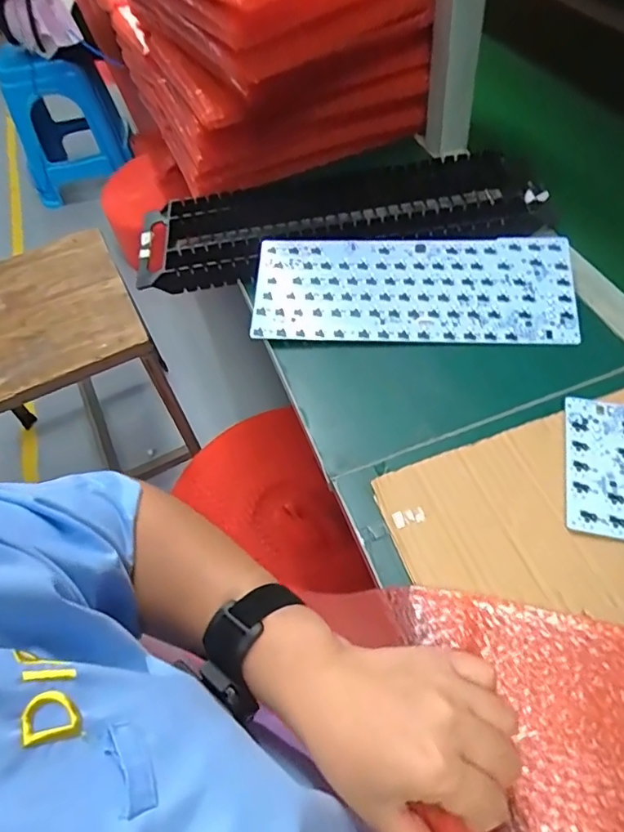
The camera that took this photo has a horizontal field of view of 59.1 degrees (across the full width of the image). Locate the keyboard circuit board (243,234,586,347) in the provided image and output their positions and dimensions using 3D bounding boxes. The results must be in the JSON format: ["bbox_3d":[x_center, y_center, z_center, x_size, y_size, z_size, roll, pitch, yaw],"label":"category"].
[{"bbox_3d":[0.099,-0.129,0.551,0.308,0.006,0.124,2,69,7],"label":"keyboard circuit board"}]

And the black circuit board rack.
[{"bbox_3d":[0.030,-0.228,0.645,0.461,0.040,0.174,-8,53,2],"label":"black circuit board rack"}]

